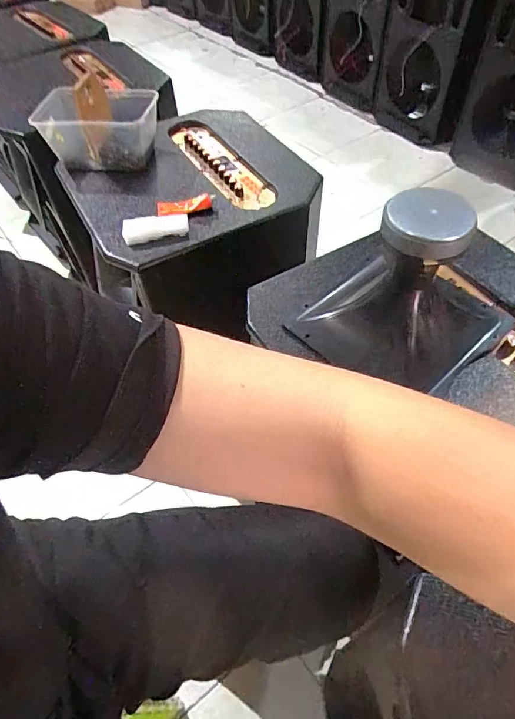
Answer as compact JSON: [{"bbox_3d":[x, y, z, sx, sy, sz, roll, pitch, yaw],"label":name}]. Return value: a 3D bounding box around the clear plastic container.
[{"bbox_3d":[-0.249,-0.370,0.715,0.179,0.101,0.112,-10,53,-5],"label":"clear plastic container"}]

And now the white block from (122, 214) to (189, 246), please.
[{"bbox_3d":[-0.140,-0.182,0.626,0.088,0.022,0.031,-11,53,-6],"label":"white block"}]

